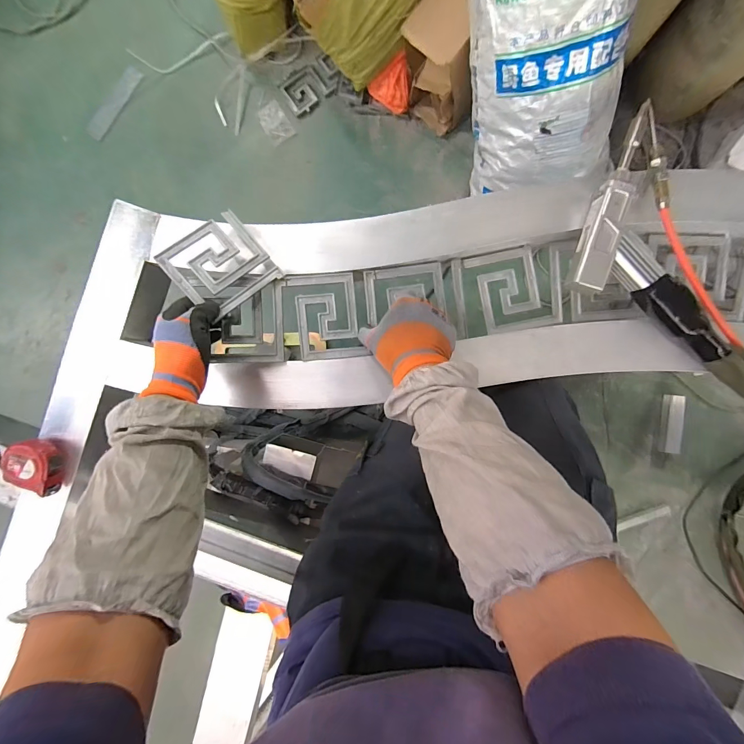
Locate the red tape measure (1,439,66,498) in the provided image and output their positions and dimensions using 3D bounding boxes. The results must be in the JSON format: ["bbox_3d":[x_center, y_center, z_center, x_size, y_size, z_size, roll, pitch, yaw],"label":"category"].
[{"bbox_3d":[-0.478,0.132,0.489,0.069,0.036,0.075,7,92,2],"label":"red tape measure"}]

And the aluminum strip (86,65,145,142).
[{"bbox_3d":[-0.782,-0.814,1.055,0.058,0.006,0.238,39,95,-1],"label":"aluminum strip"}]

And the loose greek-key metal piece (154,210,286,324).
[{"bbox_3d":[-0.200,-0.141,0.462,0.116,0.019,0.112,-40,97,-15],"label":"loose greek-key metal piece"}]

